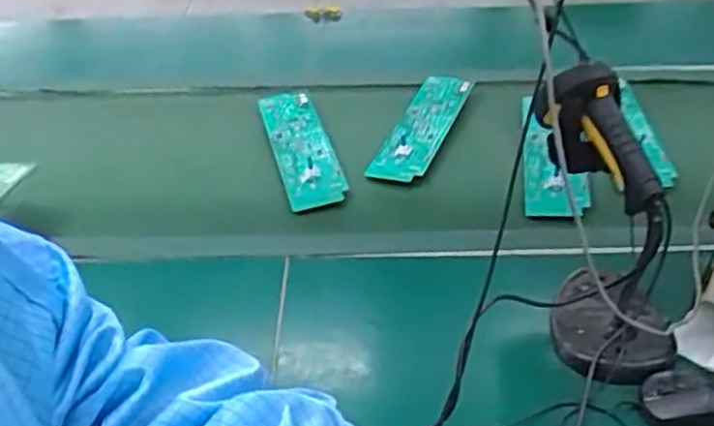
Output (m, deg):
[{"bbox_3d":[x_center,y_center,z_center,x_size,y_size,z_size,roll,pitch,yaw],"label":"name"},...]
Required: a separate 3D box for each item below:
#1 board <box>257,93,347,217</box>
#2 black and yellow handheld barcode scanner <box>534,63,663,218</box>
[{"bbox_3d":[-0.084,-0.099,1.114,0.080,0.014,0.275,-21,44,-2],"label":"board"},{"bbox_3d":[0.236,-0.075,0.733,0.060,0.104,0.149,-12,38,-14],"label":"black and yellow handheld barcode scanner"}]

